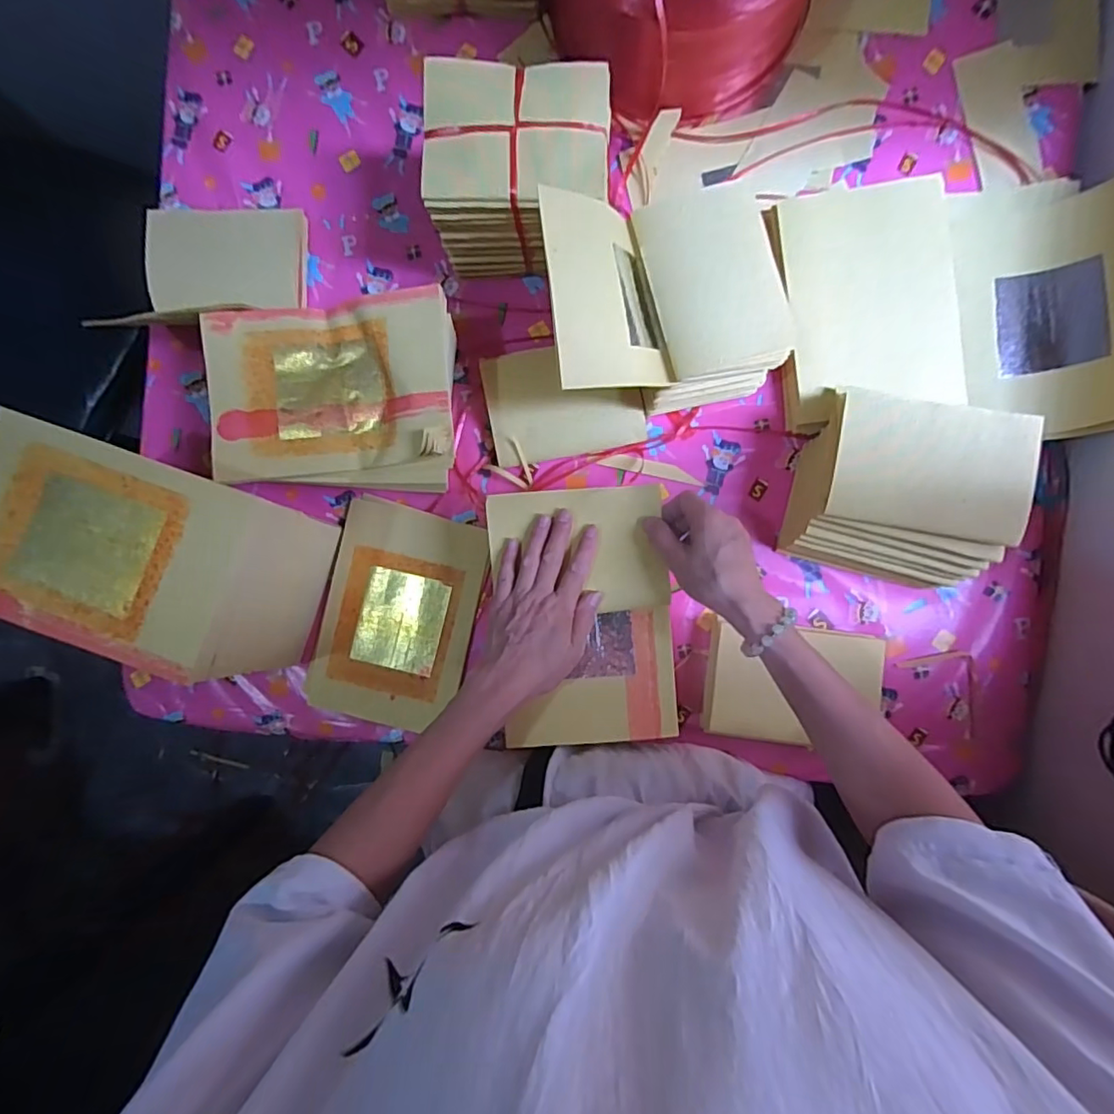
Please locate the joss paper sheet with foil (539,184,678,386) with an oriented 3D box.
[{"bbox_3d":[0.042,-0.226,0.494,0.114,0.015,0.154,-13,95,-35],"label":"joss paper sheet with foil"}]

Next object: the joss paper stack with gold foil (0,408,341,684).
[{"bbox_3d":[-0.364,-0.006,0.535,0.228,0.183,0.162,20,91,1],"label":"joss paper stack with gold foil"}]

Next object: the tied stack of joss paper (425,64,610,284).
[{"bbox_3d":[-0.032,-0.356,0.542,0.160,0.135,0.137,3,91,2],"label":"tied stack of joss paper"}]

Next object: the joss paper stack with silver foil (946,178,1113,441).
[{"bbox_3d":[0.476,-0.252,0.552,0.141,0.083,0.253,4,91,2],"label":"joss paper stack with silver foil"}]

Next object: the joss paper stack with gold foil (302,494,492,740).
[{"bbox_3d":[-0.173,0.066,0.623,0.164,0.011,0.232,15,91,1],"label":"joss paper stack with gold foil"}]

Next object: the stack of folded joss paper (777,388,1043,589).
[{"bbox_3d":[0.317,-0.061,0.533,0.162,0.116,0.152,15,91,1],"label":"stack of folded joss paper"}]

